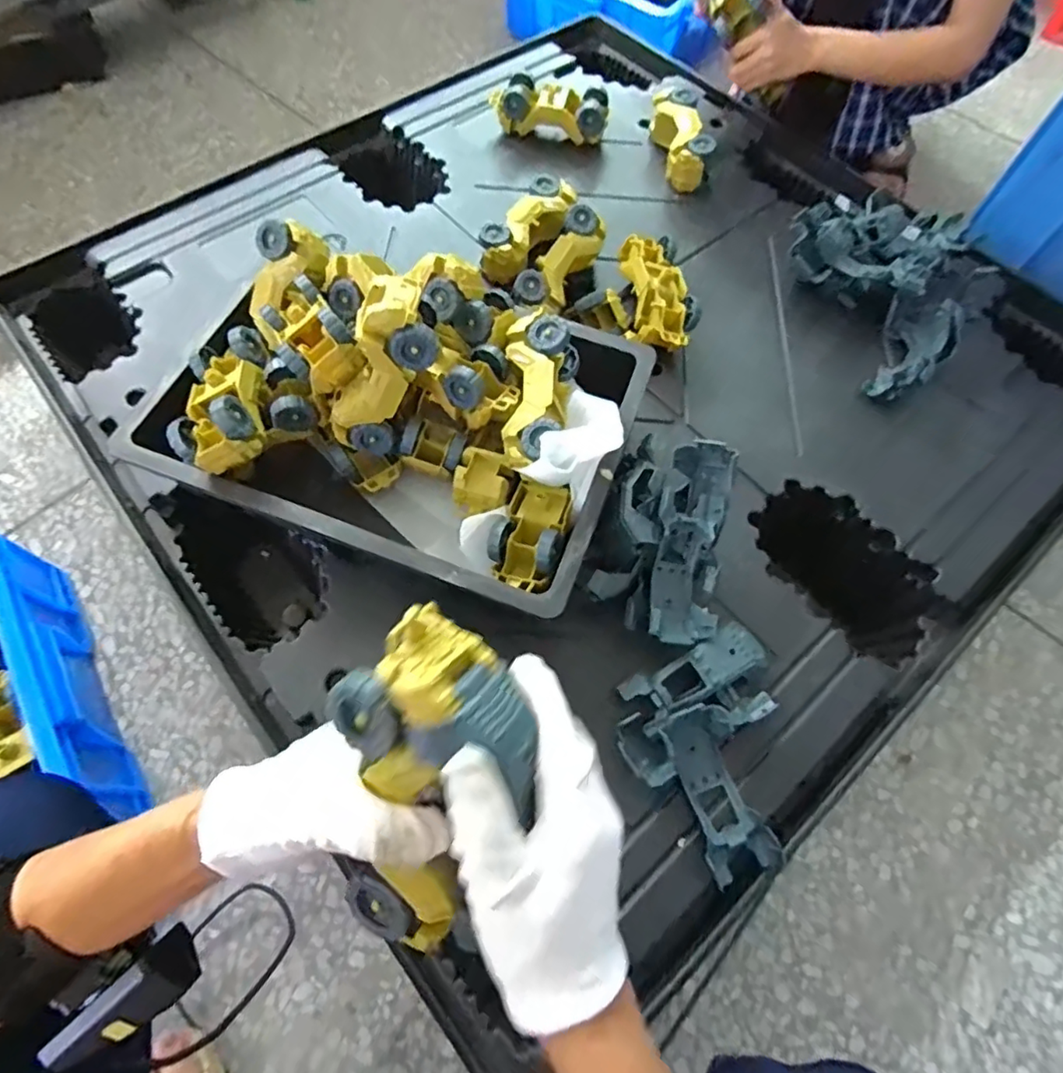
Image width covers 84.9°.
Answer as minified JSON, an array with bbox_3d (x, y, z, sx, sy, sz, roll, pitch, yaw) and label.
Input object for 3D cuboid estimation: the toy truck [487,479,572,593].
[{"bbox_3d":[0.001,-0.005,0.535,0.062,0.045,0.106,19,69,10],"label":"toy truck"}]

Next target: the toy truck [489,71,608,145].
[{"bbox_3d":[0.022,-0.626,0.859,0.186,0.061,0.061,12,68,7],"label":"toy truck"}]

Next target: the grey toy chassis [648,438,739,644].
[{"bbox_3d":[0.145,0.004,0.546,0.070,0.057,0.185,9,91,4],"label":"grey toy chassis"}]

